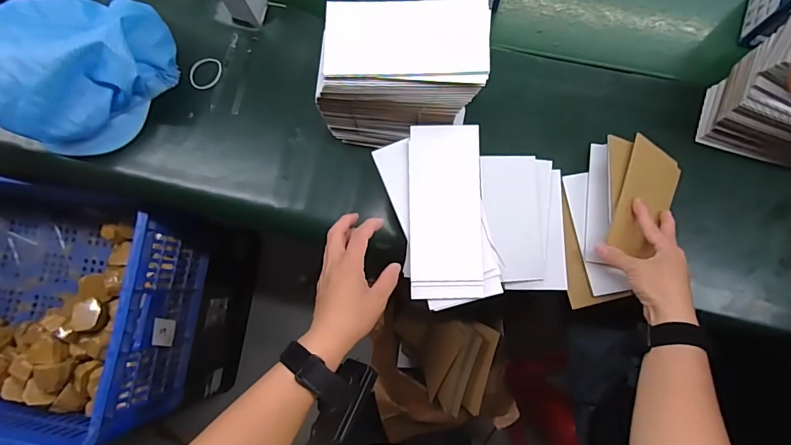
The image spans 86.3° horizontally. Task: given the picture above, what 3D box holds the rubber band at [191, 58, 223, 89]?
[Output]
[{"bbox_3d":[-0.275,-0.216,0.611,0.043,0.004,0.050,23,83,5],"label":"rubber band"}]

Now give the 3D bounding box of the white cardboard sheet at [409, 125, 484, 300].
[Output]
[{"bbox_3d":[0.056,-0.013,0.470,0.078,0.011,0.192,-1,81,2],"label":"white cardboard sheet"}]

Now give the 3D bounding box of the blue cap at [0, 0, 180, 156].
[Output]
[{"bbox_3d":[-0.420,-0.207,0.557,0.181,0.124,0.223,29,83,6],"label":"blue cap"}]

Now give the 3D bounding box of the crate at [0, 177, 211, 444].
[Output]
[{"bbox_3d":[-0.719,0.141,0.814,0.596,0.259,0.434,12,82,4],"label":"crate"}]

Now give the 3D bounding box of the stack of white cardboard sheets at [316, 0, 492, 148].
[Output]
[{"bbox_3d":[0.004,-0.157,0.497,0.178,0.189,0.094,2,81,2],"label":"stack of white cardboard sheets"}]

